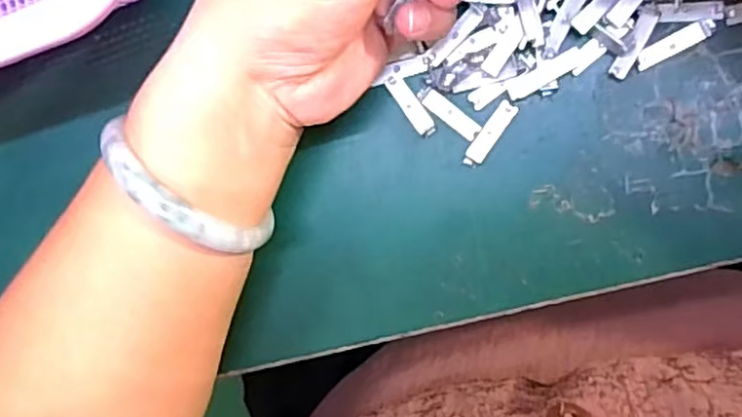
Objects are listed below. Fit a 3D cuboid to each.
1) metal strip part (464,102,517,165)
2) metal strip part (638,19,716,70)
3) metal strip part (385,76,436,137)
[{"bbox_3d":[0.047,-0.029,0.263,0.008,0.004,0.029,35,99,5],"label":"metal strip part"},{"bbox_3d":[0.114,-0.062,0.250,0.030,0.004,0.007,-27,90,10],"label":"metal strip part"},{"bbox_3d":[0.016,-0.041,0.267,0.006,0.004,0.028,-37,88,10],"label":"metal strip part"}]

